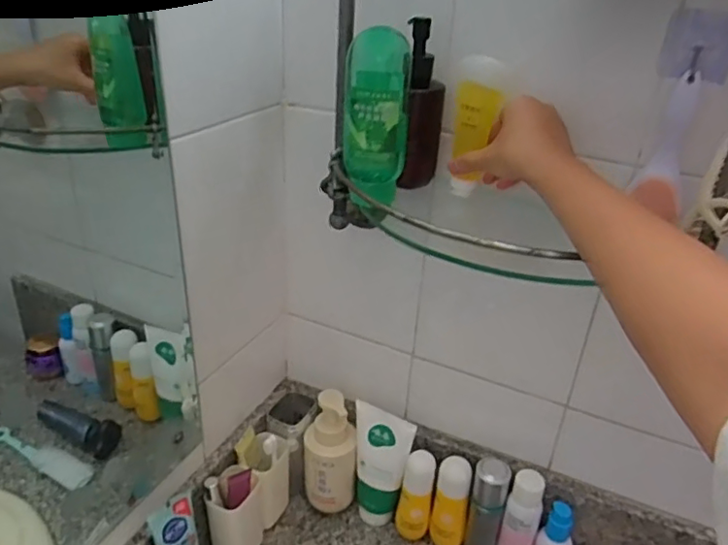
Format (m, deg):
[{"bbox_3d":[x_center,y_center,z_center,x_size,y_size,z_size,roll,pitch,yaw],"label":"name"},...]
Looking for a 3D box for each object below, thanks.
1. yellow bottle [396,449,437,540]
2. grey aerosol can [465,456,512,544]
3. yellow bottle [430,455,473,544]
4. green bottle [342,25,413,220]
[{"bbox_3d":[0.071,0.310,0.791,0.042,0.148,0.033,9,30,9],"label":"yellow bottle"},{"bbox_3d":[0.160,0.317,0.766,0.046,0.161,0.046,11,30,13],"label":"grey aerosol can"},{"bbox_3d":[0.116,0.316,0.779,0.043,0.150,0.036,5,30,3],"label":"yellow bottle"},{"bbox_3d":[0.009,-0.142,0.548,0.056,0.157,0.051,16,32,21],"label":"green bottle"}]

